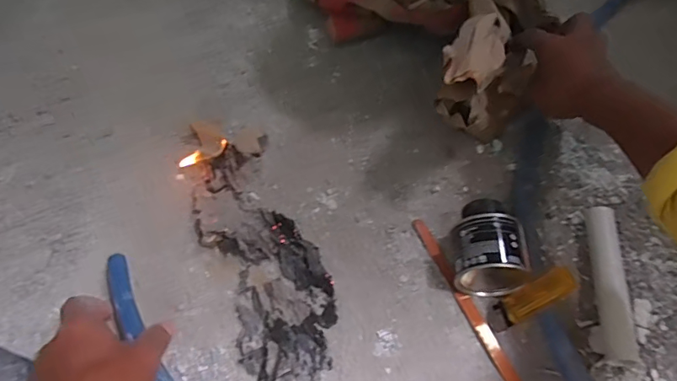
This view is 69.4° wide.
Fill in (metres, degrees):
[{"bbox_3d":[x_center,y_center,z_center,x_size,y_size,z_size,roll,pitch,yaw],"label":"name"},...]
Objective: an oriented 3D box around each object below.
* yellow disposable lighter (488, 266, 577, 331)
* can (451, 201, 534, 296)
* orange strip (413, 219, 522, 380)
[{"bbox_3d":[0.170,0.097,0.437,0.083,0.014,0.026,-37,55,17],"label":"yellow disposable lighter"},{"bbox_3d":[0.141,0.052,0.459,0.067,0.064,0.081,4,55,4],"label":"can"},{"bbox_3d":[0.141,0.144,0.428,0.016,0.009,0.300,-21,57,-13],"label":"orange strip"}]

